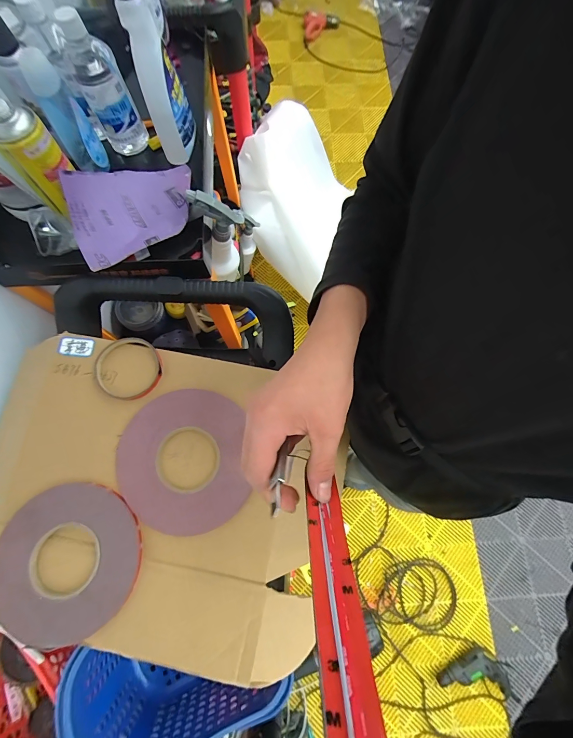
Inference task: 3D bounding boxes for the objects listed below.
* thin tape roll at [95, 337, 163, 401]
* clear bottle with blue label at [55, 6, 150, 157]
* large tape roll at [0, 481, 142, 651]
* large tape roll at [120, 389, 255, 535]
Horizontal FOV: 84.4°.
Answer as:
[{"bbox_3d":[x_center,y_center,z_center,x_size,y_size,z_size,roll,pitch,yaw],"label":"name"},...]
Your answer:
[{"bbox_3d":[-0.223,0.000,0.447,0.089,0.012,0.090,0,75,0],"label":"thin tape roll"},{"bbox_3d":[-0.268,-0.412,0.477,0.066,0.205,0.066,-27,77,-7],"label":"clear bottle with blue label"},{"bbox_3d":[-0.259,0.225,0.375,0.161,0.012,0.163,0,75,0],"label":"large tape roll"},{"bbox_3d":[-0.136,0.118,0.411,0.161,0.011,0.177,-7,75,-2],"label":"large tape roll"}]

